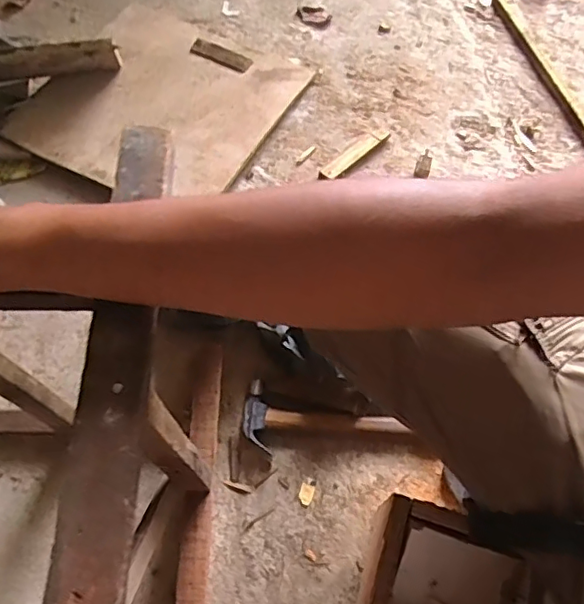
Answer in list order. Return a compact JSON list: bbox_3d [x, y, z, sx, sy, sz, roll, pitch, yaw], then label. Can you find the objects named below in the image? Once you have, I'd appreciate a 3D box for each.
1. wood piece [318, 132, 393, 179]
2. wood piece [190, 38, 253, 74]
[{"bbox_3d":[0.099,-0.235,0.884,0.130,0.009,0.029,-39,71,-19],"label":"wood piece"},{"bbox_3d":[-0.124,-0.427,0.975,0.110,0.011,0.042,28,66,11],"label":"wood piece"}]

